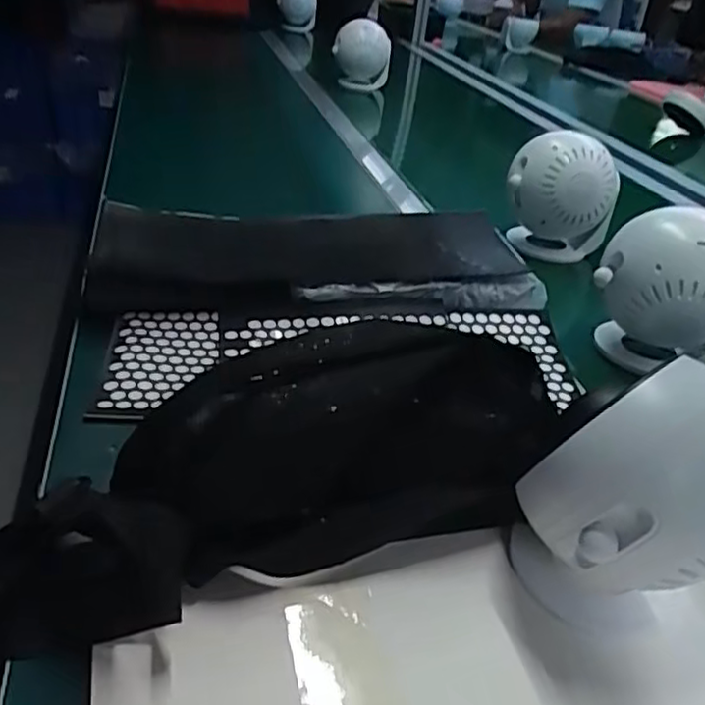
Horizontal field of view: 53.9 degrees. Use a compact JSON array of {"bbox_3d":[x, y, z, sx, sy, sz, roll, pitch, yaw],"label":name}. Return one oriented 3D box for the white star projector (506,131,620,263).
[{"bbox_3d":[0.226,-0.164,0.757,0.112,0.139,0.085,19,34,18],"label":"white star projector"}]

